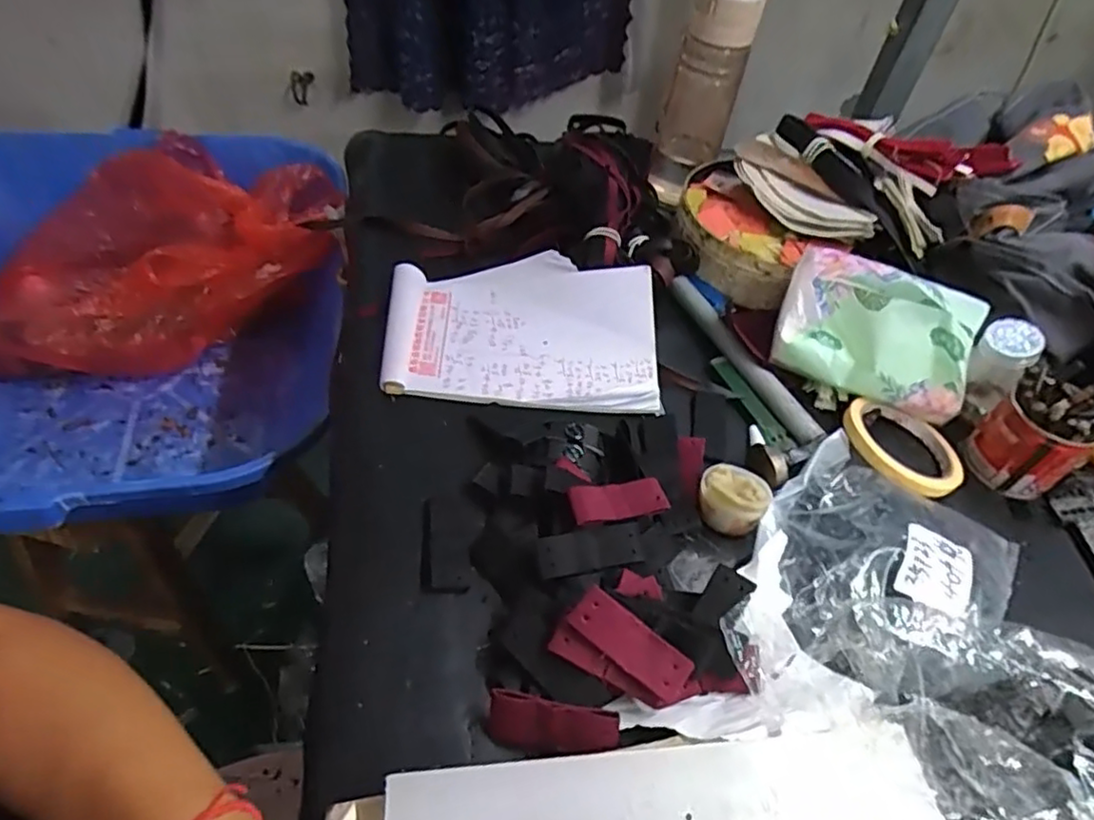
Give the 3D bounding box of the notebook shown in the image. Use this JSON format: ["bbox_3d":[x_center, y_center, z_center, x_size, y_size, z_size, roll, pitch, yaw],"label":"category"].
[{"bbox_3d":[-0.018,-0.069,0.542,0.217,0.041,0.146,4,47,5],"label":"notebook"}]

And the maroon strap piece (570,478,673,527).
[{"bbox_3d":[0.047,0.058,0.423,0.068,0.011,0.023,-4,44,-24],"label":"maroon strap piece"}]

